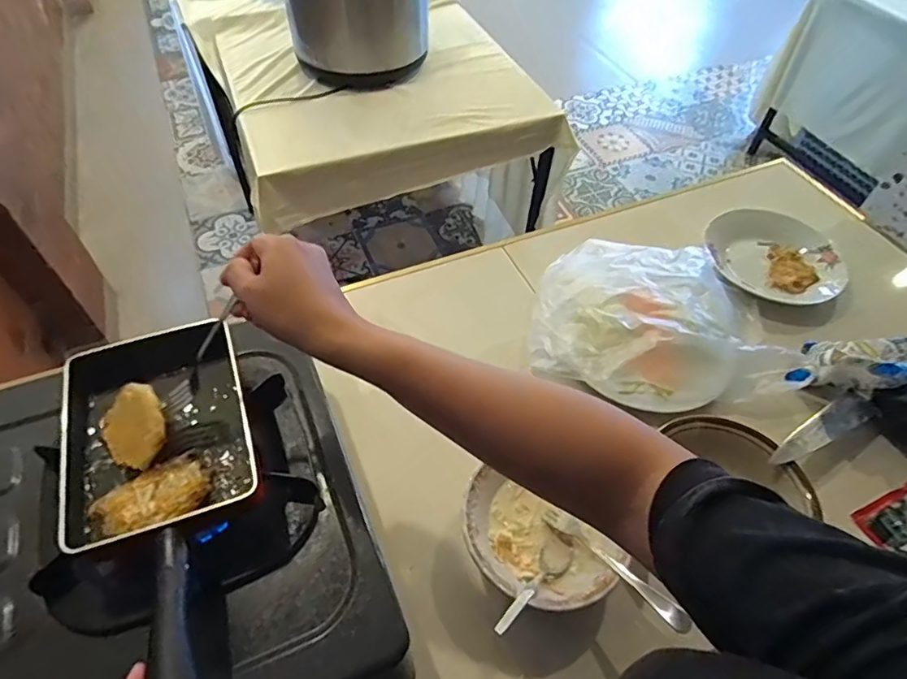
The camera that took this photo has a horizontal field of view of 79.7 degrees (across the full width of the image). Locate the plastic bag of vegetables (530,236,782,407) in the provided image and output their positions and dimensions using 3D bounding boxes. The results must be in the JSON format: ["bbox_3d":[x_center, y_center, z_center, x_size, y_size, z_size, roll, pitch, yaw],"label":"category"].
[{"bbox_3d":[0.257,-0.041,0.724,0.284,0.067,0.267,11,53,7],"label":"plastic bag of vegetables"}]

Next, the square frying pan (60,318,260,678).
[{"bbox_3d":[-0.217,0.118,0.413,0.137,0.045,0.304,-19,55,-16],"label":"square frying pan"}]

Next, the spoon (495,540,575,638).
[{"bbox_3d":[0.077,0.231,0.509,0.027,0.018,0.122,34,32,22],"label":"spoon"}]

